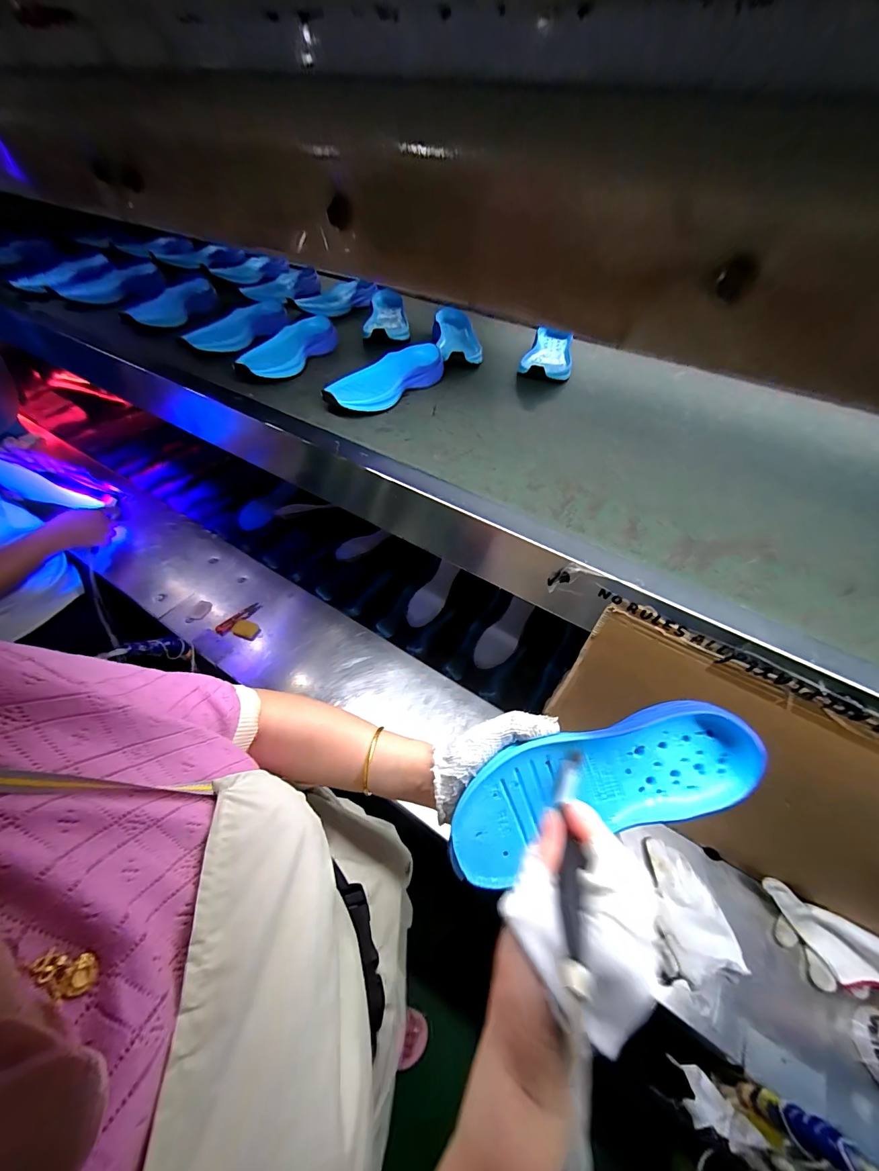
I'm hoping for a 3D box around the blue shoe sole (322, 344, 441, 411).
[{"bbox_3d":[-0.092,-0.355,0.640,0.097,0.037,0.248,29,53,18],"label":"blue shoe sole"}]

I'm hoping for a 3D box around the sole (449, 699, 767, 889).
[{"bbox_3d":[0.134,0.165,0.316,0.253,0.038,0.089,-17,77,-2],"label":"sole"}]

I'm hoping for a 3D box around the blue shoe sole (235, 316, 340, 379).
[{"bbox_3d":[-0.282,-0.450,0.702,0.101,0.030,0.243,18,50,10],"label":"blue shoe sole"}]

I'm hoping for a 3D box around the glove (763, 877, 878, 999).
[{"bbox_3d":[0.533,0.502,0.521,0.163,0.063,0.080,28,53,16],"label":"glove"}]

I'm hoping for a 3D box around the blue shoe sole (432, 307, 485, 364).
[{"bbox_3d":[0.038,-0.518,0.781,0.091,0.046,0.215,0,50,-5],"label":"blue shoe sole"}]

